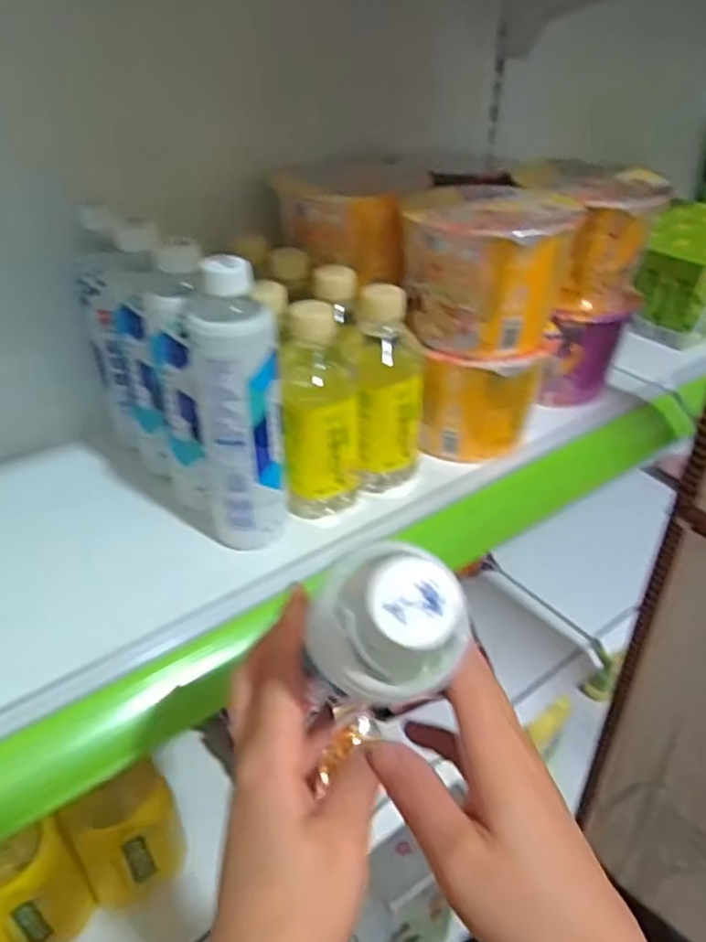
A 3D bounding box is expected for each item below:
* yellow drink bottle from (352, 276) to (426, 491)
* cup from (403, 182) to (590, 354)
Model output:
[{"bbox_3d":[0.029,-0.062,0.559,0.056,0.169,0.060,5,35,6],"label":"yellow drink bottle"},{"bbox_3d":[0.114,-0.174,0.585,0.127,0.105,0.148,16,37,21],"label":"cup"}]

